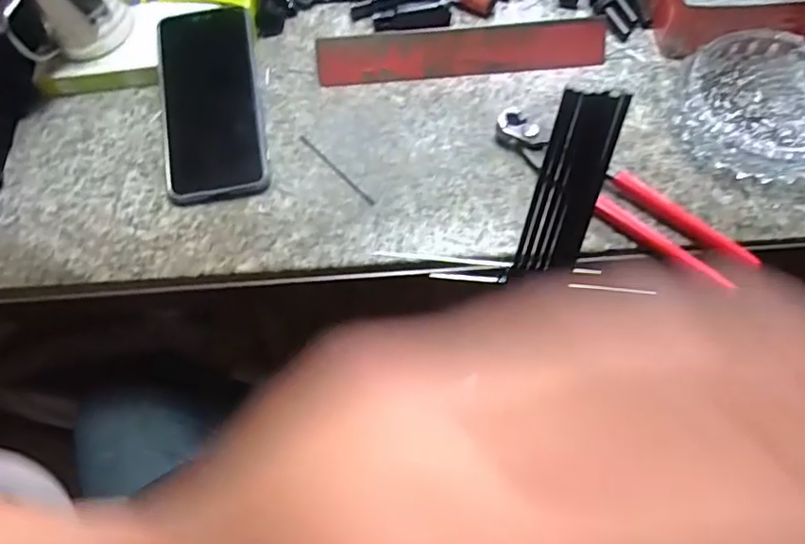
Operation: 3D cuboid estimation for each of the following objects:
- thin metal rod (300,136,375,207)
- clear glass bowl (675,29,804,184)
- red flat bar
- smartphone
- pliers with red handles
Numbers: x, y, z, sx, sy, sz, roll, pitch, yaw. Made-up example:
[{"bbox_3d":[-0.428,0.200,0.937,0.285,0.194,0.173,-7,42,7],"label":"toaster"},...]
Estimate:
[{"bbox_3d":[-0.051,-0.079,0.424,0.004,0.004,0.086,-40,70,-15],"label":"thin metal rod"},{"bbox_3d":[0.265,-0.121,0.405,0.118,0.027,0.122,-1,66,2],"label":"clear glass bowl"},{"bbox_3d":[0.047,-0.176,0.449,0.226,0.035,0.005,-4,28,2],"label":"red flat bar"},{"bbox_3d":[-0.147,-0.129,0.431,0.075,0.014,0.155,-10,77,3],"label":"smartphone"},{"bbox_3d":[0.149,-0.062,0.396,0.199,0.016,0.041,36,72,16],"label":"pliers with red handles"}]

